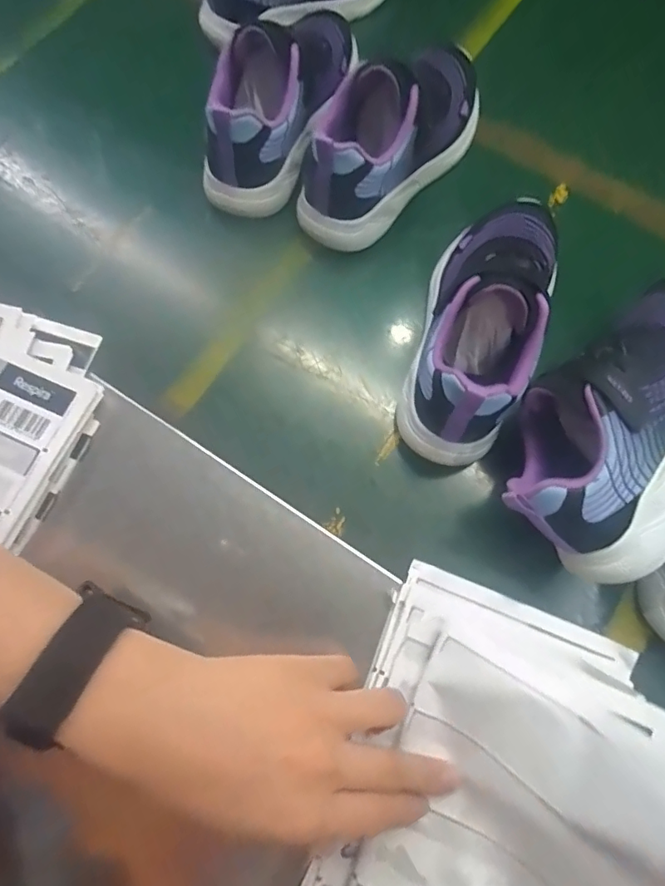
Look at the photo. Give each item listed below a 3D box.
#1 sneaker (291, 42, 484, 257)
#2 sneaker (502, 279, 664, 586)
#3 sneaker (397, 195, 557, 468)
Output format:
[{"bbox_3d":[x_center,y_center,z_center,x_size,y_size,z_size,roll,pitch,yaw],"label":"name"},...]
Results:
[{"bbox_3d":[0.050,-0.249,0.416,0.077,0.102,0.204,40,76,9],"label":"sneaker"},{"bbox_3d":[0.184,-0.019,0.344,0.099,0.088,0.208,27,75,6],"label":"sneaker"},{"bbox_3d":[0.106,-0.092,0.362,0.074,0.108,0.210,20,74,4],"label":"sneaker"}]

